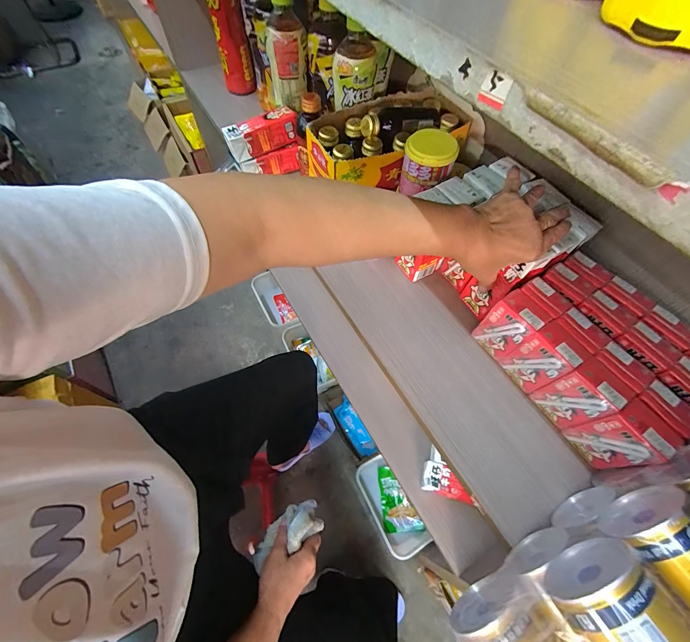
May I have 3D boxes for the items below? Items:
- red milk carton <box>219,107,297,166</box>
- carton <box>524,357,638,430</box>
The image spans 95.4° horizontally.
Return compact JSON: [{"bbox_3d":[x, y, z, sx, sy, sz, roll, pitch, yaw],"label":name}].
[{"bbox_3d":[-0.135,-0.305,0.510,0.119,0.042,0.066,-28,65,-17],"label":"red milk carton"},{"bbox_3d":[0.250,0.080,0.339,0.034,0.083,0.048,-28,65,-16],"label":"carton"}]

